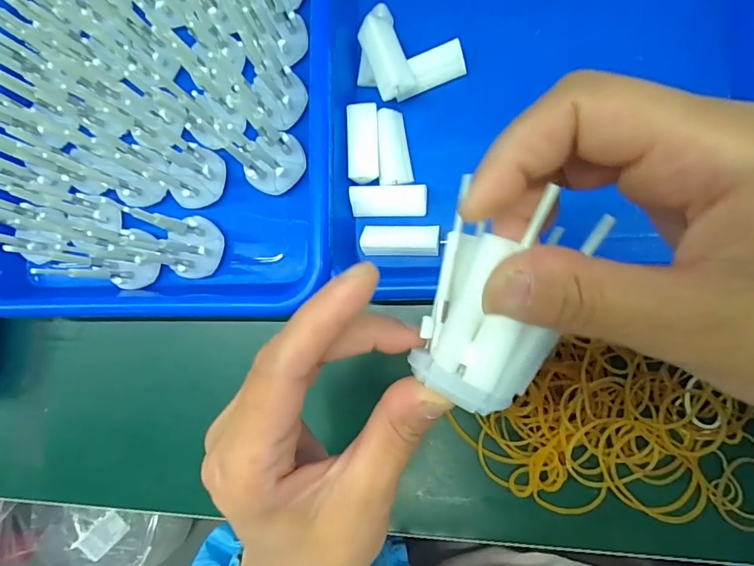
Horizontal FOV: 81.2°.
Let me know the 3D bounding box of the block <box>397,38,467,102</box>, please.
[{"bbox_3d":[0.032,-0.129,0.268,0.044,0.012,0.017,-22,80,7],"label":"block"}]

